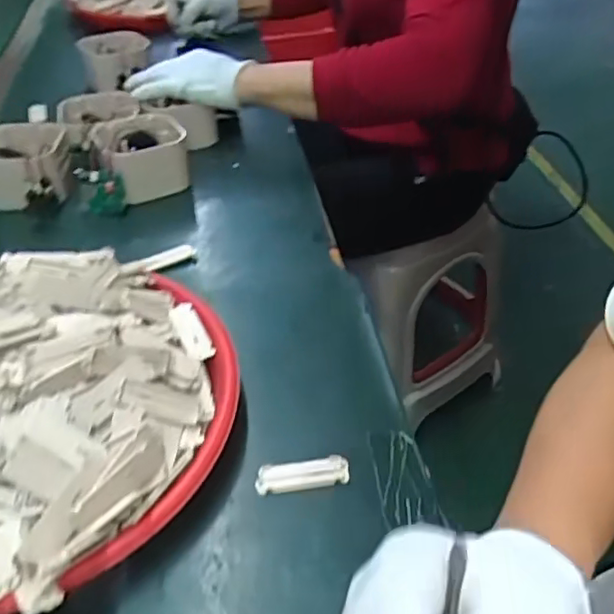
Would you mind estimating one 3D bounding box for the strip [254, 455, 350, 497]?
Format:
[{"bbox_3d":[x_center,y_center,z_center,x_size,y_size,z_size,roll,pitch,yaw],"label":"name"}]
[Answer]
[{"bbox_3d":[-0.003,0.111,0.409,0.061,0.004,0.022,-8,42,-6],"label":"strip"}]

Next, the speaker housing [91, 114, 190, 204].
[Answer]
[{"bbox_3d":[-0.180,-0.165,0.683,0.086,0.062,0.092,-24,46,-23],"label":"speaker housing"}]

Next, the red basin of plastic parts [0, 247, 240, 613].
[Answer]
[{"bbox_3d":[-0.187,0.060,0.409,0.259,0.090,0.275,-1,42,1],"label":"red basin of plastic parts"}]

